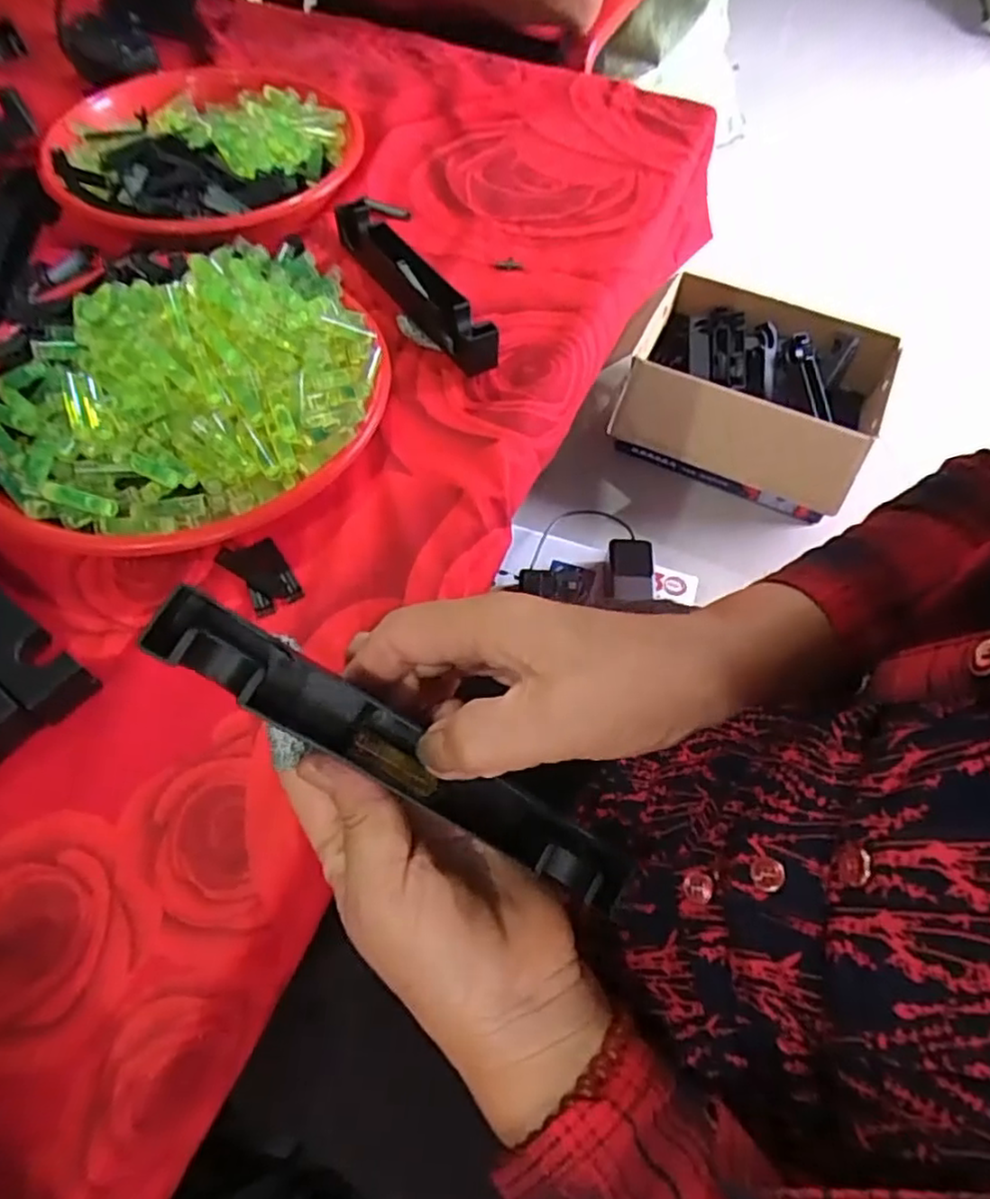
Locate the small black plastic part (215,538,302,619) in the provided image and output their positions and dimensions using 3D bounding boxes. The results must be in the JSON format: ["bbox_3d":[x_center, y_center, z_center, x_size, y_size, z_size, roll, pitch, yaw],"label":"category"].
[{"bbox_3d":[-0.130,-0.014,0.382,0.030,0.009,0.047,-29,64,-18],"label":"small black plastic part"}]

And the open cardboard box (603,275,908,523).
[{"bbox_3d":[0.391,-0.292,1.051,0.362,0.174,0.321,21,60,10],"label":"open cardboard box"}]

